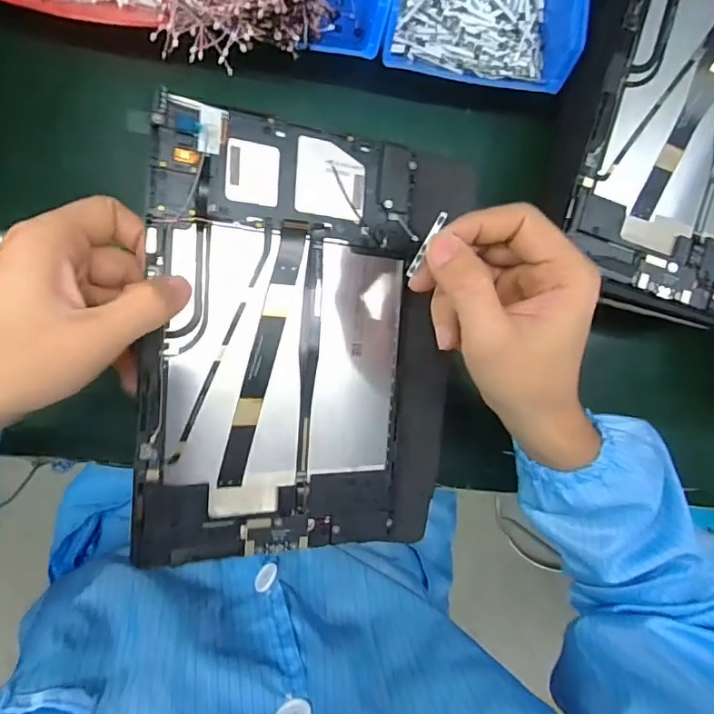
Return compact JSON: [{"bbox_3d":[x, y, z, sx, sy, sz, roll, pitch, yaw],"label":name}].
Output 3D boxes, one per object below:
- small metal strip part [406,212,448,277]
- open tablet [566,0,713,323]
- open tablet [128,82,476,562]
[{"bbox_3d":[0.035,-0.056,0.257,0.004,0.004,0.038,24,127,-8],"label":"small metal strip part"},{"bbox_3d":[0.218,-0.149,0.311,0.145,0.009,0.239,15,93,-8],"label":"open tablet"},{"bbox_3d":[-0.025,-0.007,0.291,0.177,0.012,0.236,4,93,-25],"label":"open tablet"}]

